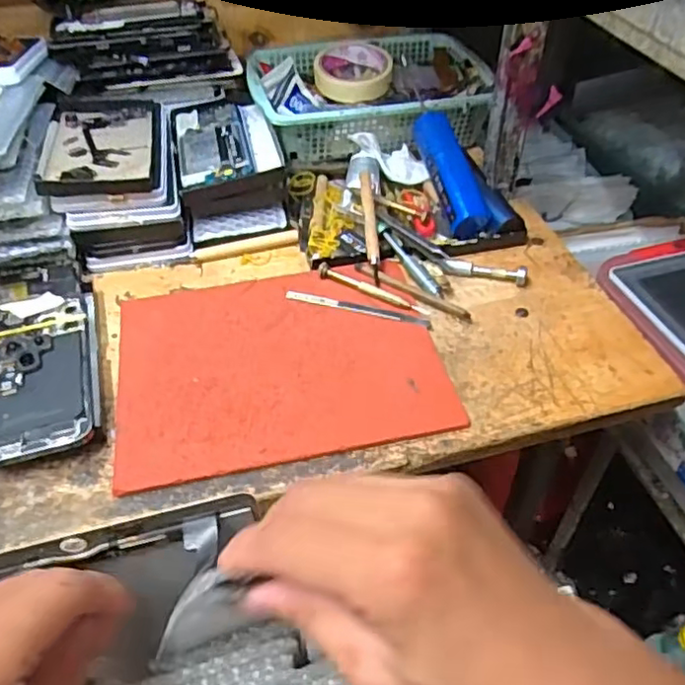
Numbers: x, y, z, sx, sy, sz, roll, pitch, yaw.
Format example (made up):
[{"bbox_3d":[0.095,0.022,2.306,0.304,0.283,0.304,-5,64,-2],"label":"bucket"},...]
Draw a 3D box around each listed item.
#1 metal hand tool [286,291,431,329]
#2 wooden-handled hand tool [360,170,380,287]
[{"bbox_3d":[0.013,-0.031,0.549,0.128,0.004,0.011,11,47,12],"label":"metal hand tool"},{"bbox_3d":[0.026,-0.109,0.590,0.012,0.012,0.124,-3,69,-5],"label":"wooden-handled hand tool"}]

